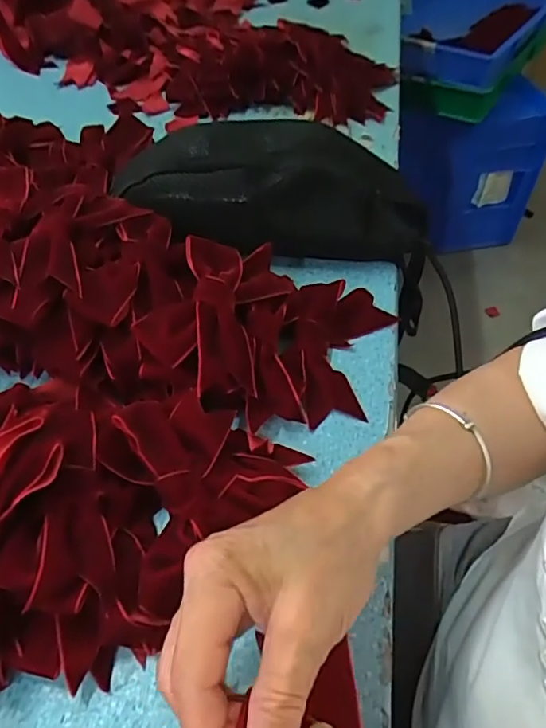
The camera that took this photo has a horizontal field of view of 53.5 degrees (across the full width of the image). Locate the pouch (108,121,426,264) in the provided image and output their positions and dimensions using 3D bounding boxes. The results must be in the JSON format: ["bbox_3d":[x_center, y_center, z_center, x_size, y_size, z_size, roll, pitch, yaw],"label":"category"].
[{"bbox_3d":[0.007,-0.162,0.489,0.265,0.083,0.128,9,52,6],"label":"pouch"}]

